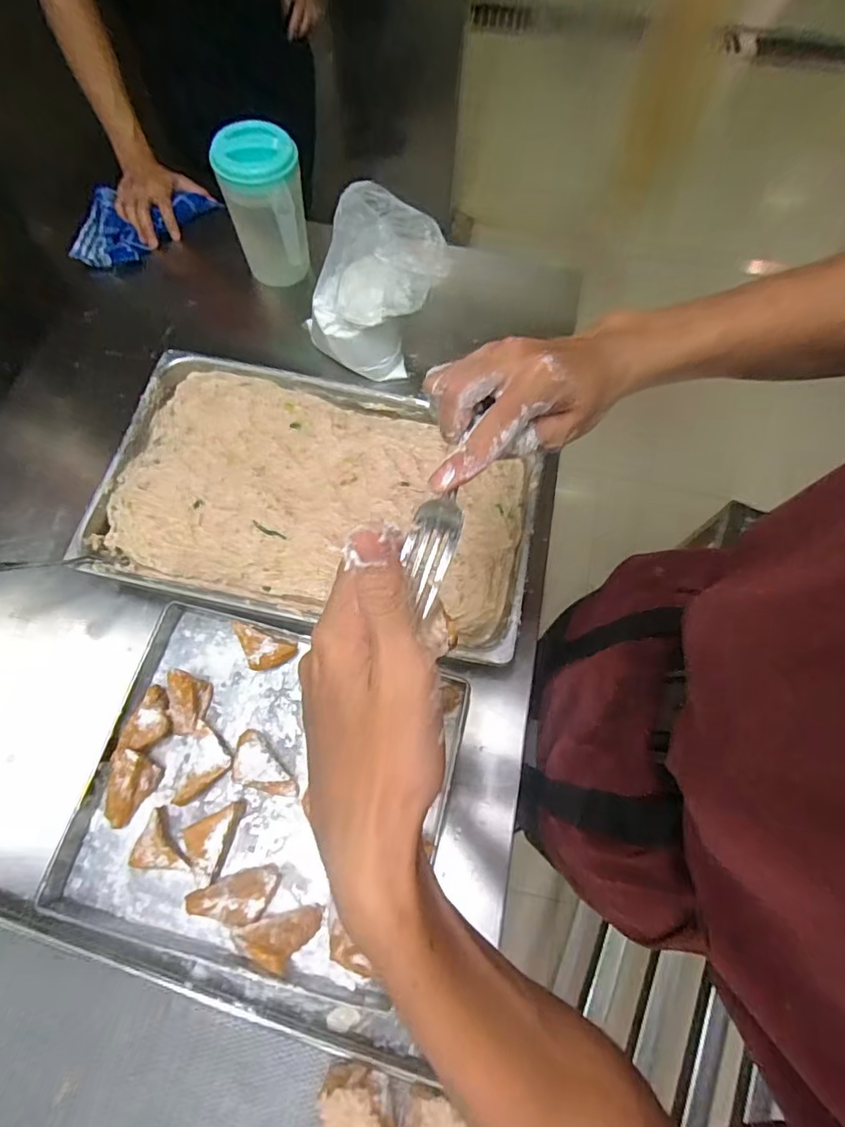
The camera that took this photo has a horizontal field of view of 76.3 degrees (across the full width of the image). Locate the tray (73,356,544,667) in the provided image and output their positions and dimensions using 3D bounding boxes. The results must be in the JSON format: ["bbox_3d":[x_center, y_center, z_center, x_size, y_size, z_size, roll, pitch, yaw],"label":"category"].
[{"bbox_3d":[-0.125,-0.089,0.656,0.523,0.043,0.325,13,69,2],"label":"tray"}]

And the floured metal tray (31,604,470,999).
[{"bbox_3d":[-0.165,0.237,0.576,0.366,0.041,0.321,14,69,3],"label":"floured metal tray"}]

